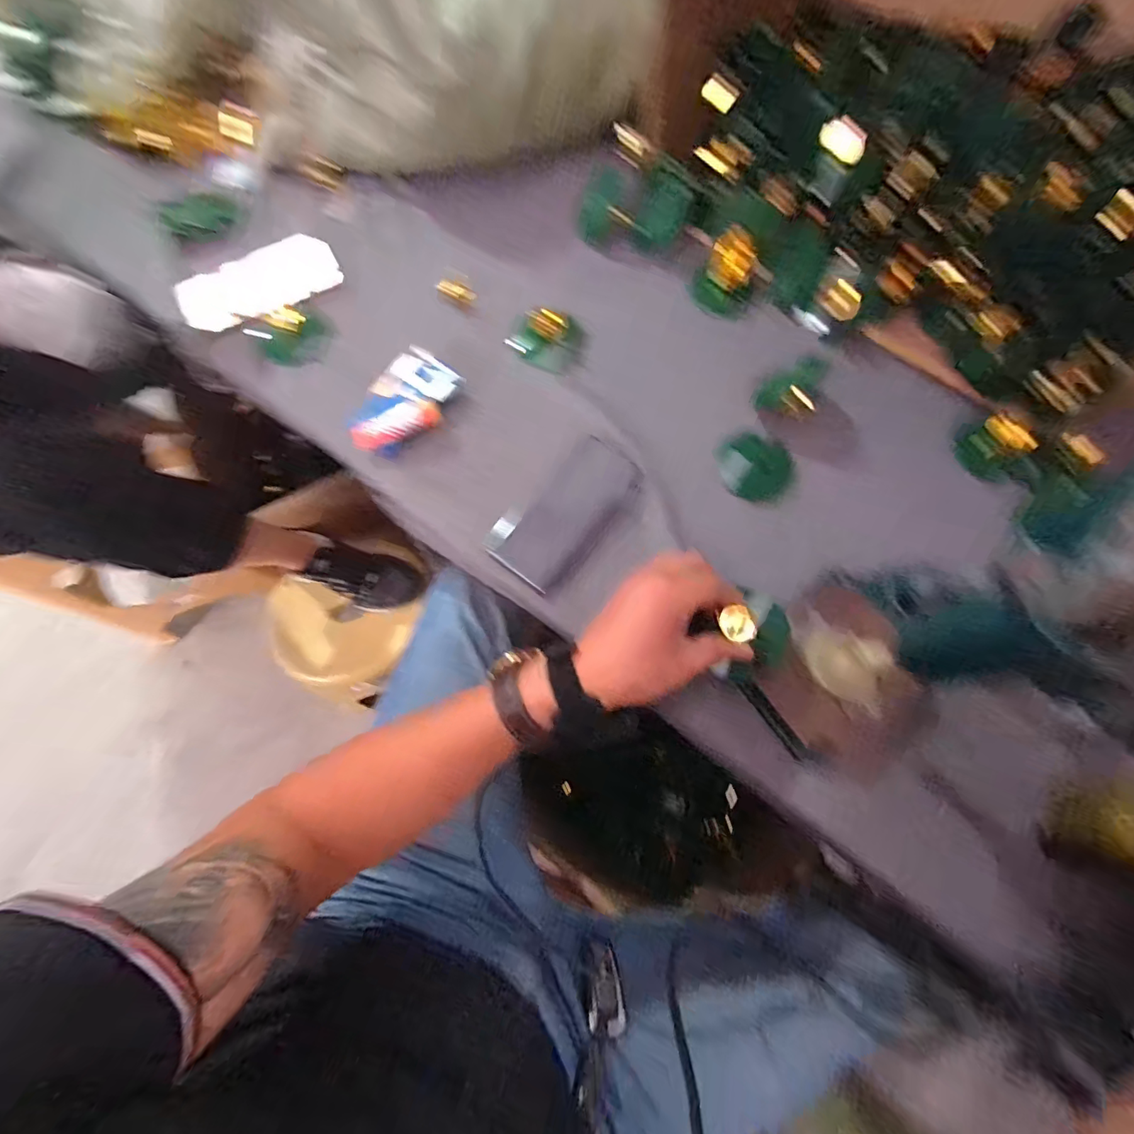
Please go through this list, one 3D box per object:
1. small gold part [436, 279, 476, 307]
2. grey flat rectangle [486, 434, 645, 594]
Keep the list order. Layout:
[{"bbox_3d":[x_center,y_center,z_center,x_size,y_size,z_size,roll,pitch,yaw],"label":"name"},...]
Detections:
[{"bbox_3d":[-0.120,-0.298,0.536,0.040,0.011,0.015,13,72,-23],"label":"small gold part"},{"bbox_3d":[0.001,-0.053,0.470,0.077,0.013,0.155,42,79,12],"label":"grey flat rectangle"}]

